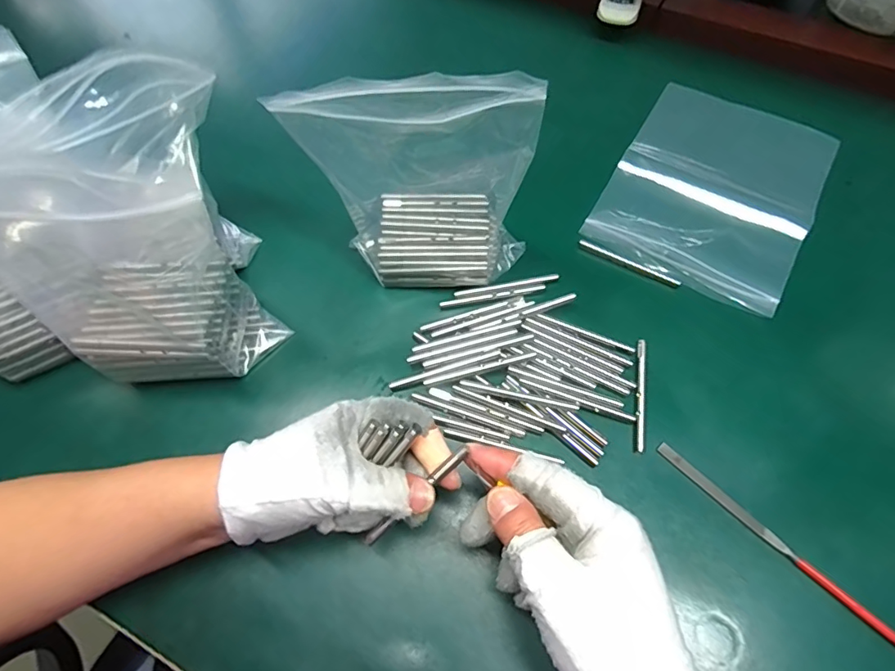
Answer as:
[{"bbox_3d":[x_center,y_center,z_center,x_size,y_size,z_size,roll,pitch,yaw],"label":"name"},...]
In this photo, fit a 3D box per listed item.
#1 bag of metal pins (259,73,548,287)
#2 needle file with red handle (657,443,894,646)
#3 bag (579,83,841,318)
[{"bbox_3d":[-0.016,-0.096,0.319,0.134,0.151,0.069,6,66,5],"label":"bag of metal pins"},{"bbox_3d":[0.193,0.121,0.295,0.008,0.005,0.158,-42,71,-16],"label":"needle file with red handle"},{"bbox_3d":[0.217,-0.121,0.409,0.148,0.014,0.199,27,66,16],"label":"bag"}]

